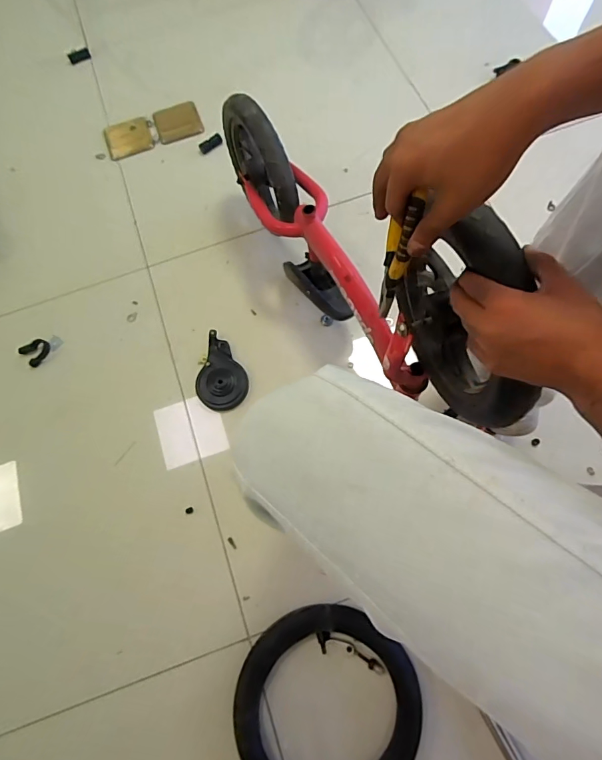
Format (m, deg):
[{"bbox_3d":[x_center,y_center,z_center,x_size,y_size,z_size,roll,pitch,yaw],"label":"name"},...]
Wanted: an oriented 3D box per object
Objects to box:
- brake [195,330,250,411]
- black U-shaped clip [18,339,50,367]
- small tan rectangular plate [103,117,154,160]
[{"bbox_3d":[-0.160,-0.013,0.885,0.108,0.030,0.152,16,72,9],"label":"brake"},{"bbox_3d":[-0.580,-0.065,0.935,0.061,0.013,0.056,-1,71,2],"label":"black U-shaped clip"},{"bbox_3d":[-0.457,-0.640,1.134,0.119,0.020,0.106,-20,71,-4],"label":"small tan rectangular plate"}]

